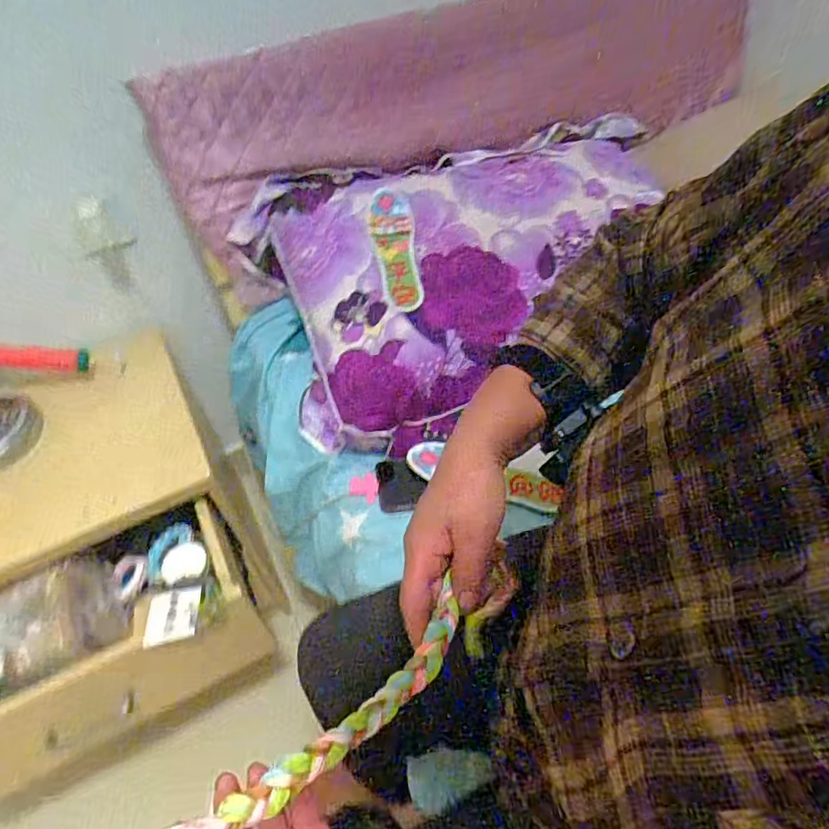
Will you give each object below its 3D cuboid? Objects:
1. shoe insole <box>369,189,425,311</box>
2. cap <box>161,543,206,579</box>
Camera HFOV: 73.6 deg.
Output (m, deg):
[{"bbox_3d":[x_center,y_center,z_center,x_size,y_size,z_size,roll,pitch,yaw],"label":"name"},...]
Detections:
[{"bbox_3d":[-0.028,-0.253,0.828,0.062,0.014,0.227,-8,66,-4],"label":"shoe insole"},{"bbox_3d":[-0.301,0.194,0.727,0.060,0.010,0.050,-12,50,4],"label":"cap"}]

